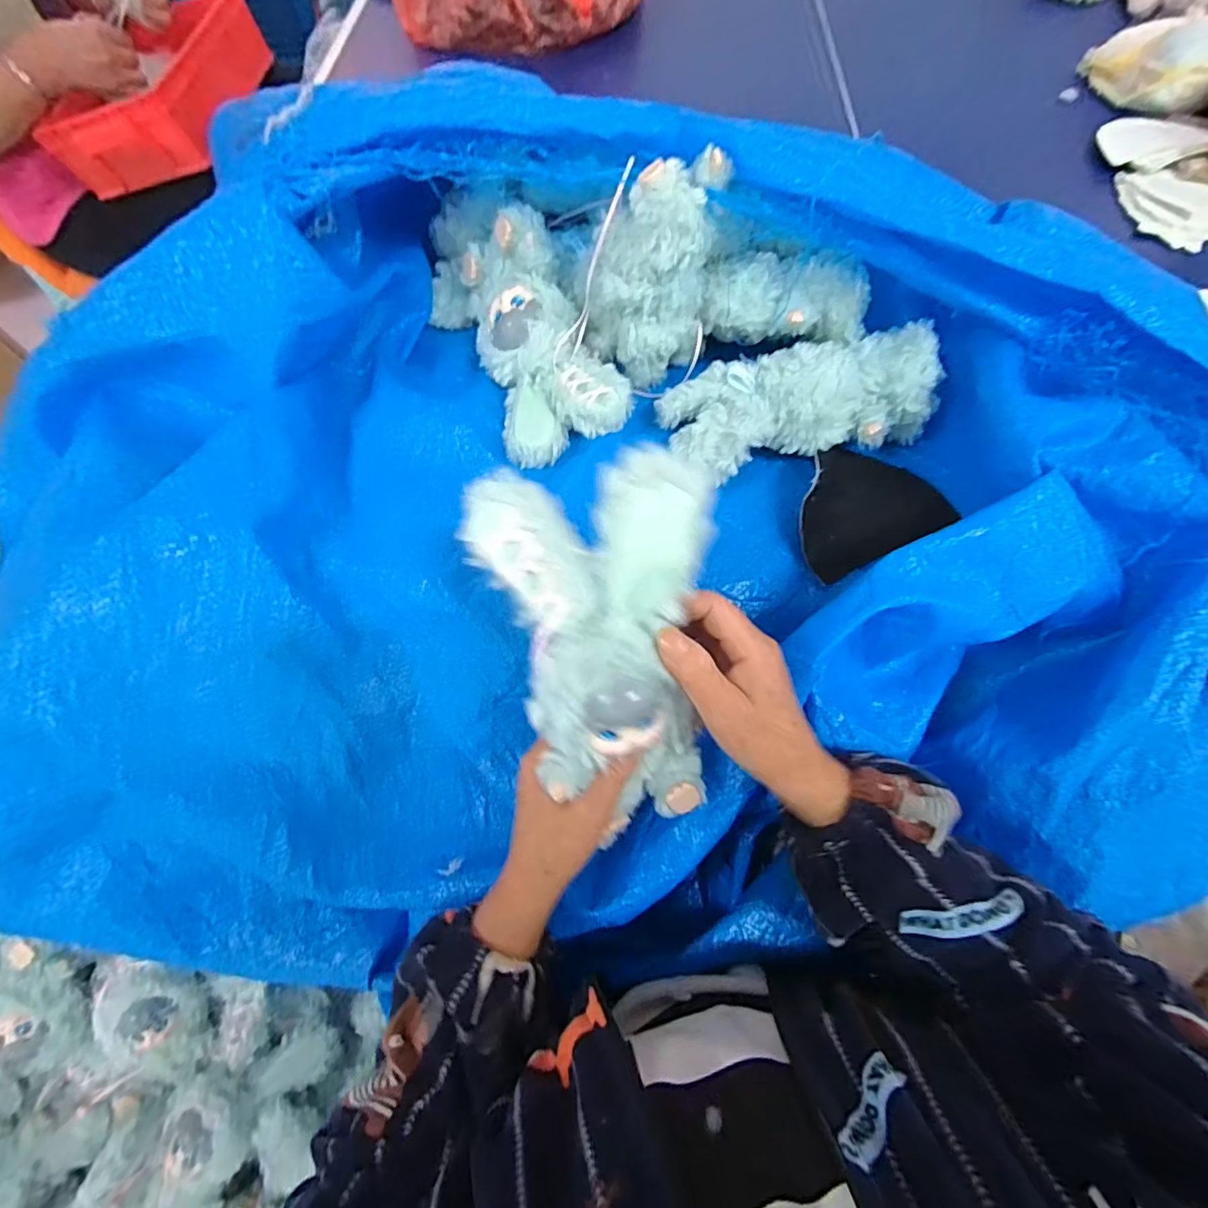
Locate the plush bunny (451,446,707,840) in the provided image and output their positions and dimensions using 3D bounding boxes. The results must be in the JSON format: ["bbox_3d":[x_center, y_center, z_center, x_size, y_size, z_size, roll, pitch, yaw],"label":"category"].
[{"bbox_3d":[-0.003,0.033,0.312,0.130,0.080,0.221,-3,100,10],"label":"plush bunny"}]

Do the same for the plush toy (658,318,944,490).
[{"bbox_3d":[0.163,-0.170,0.443,0.210,0.075,0.090,-11,66,-3],"label":"plush toy"}]

